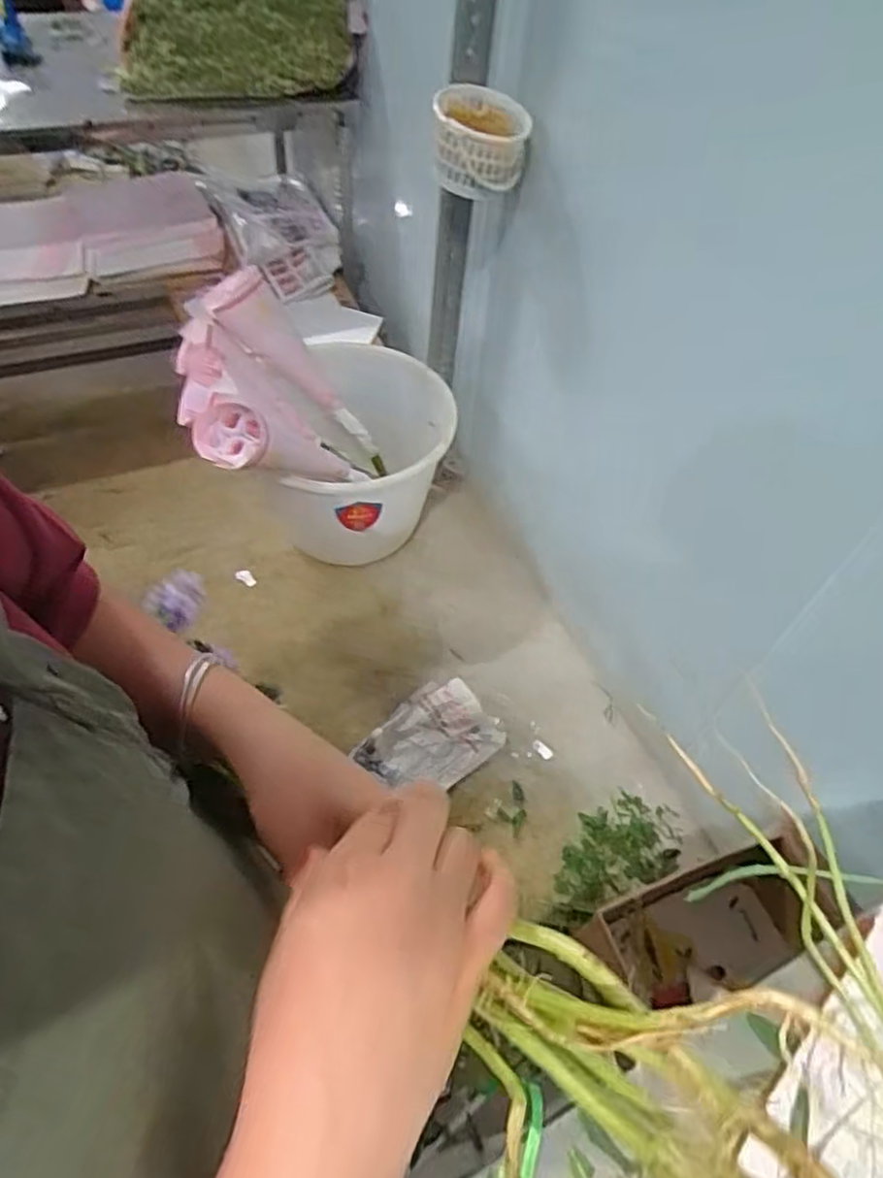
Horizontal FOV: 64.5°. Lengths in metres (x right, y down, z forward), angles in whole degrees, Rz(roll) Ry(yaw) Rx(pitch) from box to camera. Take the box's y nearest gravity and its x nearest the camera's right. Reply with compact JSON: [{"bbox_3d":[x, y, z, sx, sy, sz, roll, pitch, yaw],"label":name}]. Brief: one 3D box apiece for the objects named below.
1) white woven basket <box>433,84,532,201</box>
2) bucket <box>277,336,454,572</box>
[{"bbox_3d":[0.072,-0.811,1.278,0.163,0.134,0.199,9,52,2],"label":"white woven basket"},{"bbox_3d":[-0.200,-0.294,1.761,0.407,0.390,0.463,22,54,12],"label":"bucket"}]

